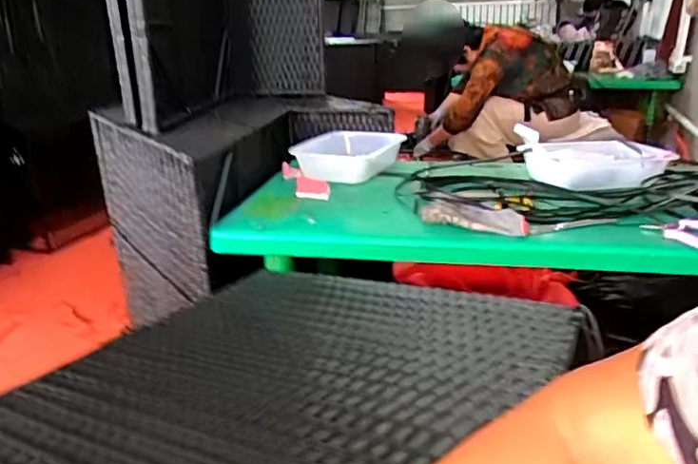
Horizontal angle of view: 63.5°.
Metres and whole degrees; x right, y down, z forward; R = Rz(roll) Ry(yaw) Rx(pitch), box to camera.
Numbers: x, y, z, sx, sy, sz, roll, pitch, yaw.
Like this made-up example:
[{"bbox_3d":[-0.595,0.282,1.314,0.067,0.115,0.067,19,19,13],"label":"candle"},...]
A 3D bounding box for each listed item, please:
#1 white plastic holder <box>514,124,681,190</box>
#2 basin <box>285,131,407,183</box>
[{"bbox_3d":[0.526,-0.166,1.230,0.296,0.115,0.135,-2,21,-4],"label":"white plastic holder"},{"bbox_3d":[0.003,-0.179,1.360,0.233,0.100,0.281,4,21,11],"label":"basin"}]

